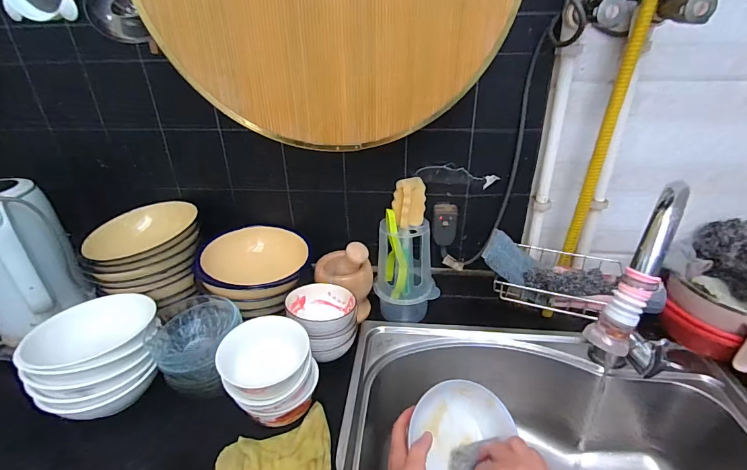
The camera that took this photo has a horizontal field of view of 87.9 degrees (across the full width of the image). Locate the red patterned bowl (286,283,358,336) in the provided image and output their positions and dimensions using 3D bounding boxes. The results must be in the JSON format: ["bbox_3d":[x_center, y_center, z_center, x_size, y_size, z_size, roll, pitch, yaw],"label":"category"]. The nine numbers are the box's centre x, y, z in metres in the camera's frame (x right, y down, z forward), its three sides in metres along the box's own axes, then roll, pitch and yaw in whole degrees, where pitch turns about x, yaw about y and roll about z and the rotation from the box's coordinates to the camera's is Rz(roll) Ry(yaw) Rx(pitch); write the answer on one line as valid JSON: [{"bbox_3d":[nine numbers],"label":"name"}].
[{"bbox_3d":[-0.081,0.118,0.617,0.106,0.054,0.107,-1,30,1],"label":"red patterned bowl"}]

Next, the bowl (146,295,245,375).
[{"bbox_3d":[-0.259,0.143,0.566,0.117,0.059,0.127,-1,30,1],"label":"bowl"}]

